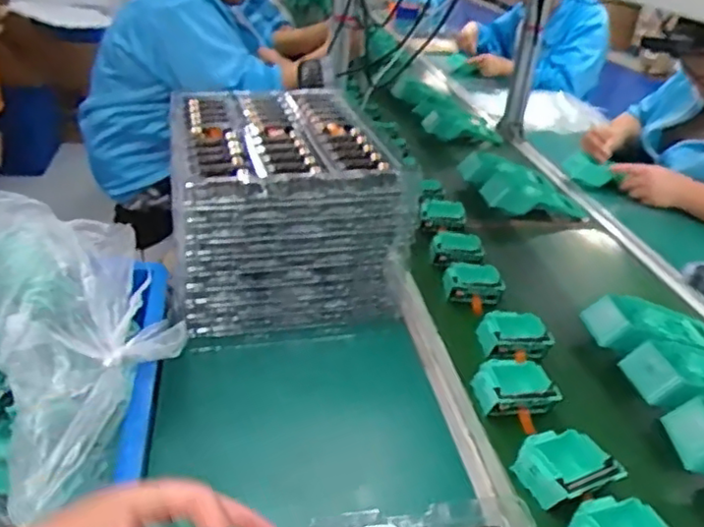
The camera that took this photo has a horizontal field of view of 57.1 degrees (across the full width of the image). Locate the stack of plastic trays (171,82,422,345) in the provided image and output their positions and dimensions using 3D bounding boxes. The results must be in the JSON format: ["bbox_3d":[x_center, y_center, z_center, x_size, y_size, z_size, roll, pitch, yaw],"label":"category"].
[{"bbox_3d":[-0.107,-0.089,0.907,0.273,0.199,0.369,-4,30,-15],"label":"stack of plastic trays"}]

